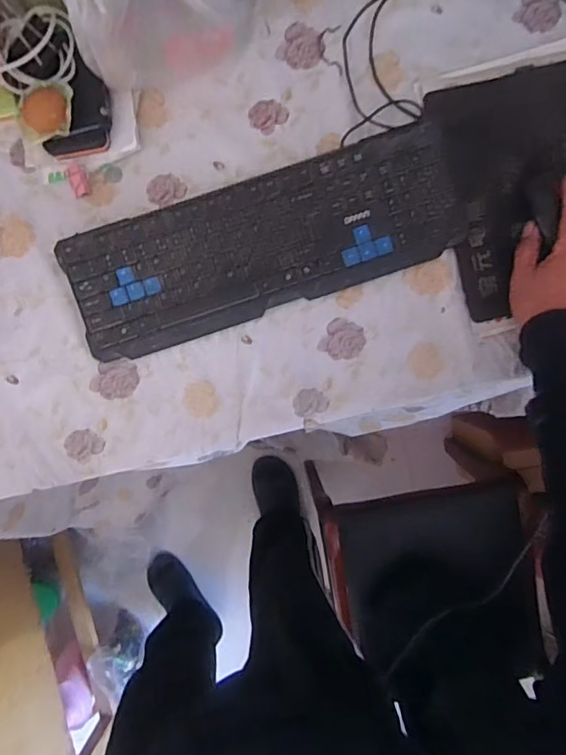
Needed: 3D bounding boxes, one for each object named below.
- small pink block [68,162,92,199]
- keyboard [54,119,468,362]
[{"bbox_3d":[-0.225,-0.218,0.564,0.020,0.009,0.036,-15,94,-2],"label":"small pink block"},{"bbox_3d":[-0.021,-0.146,0.568,0.426,0.027,0.141,-19,94,-2],"label":"keyboard"}]

